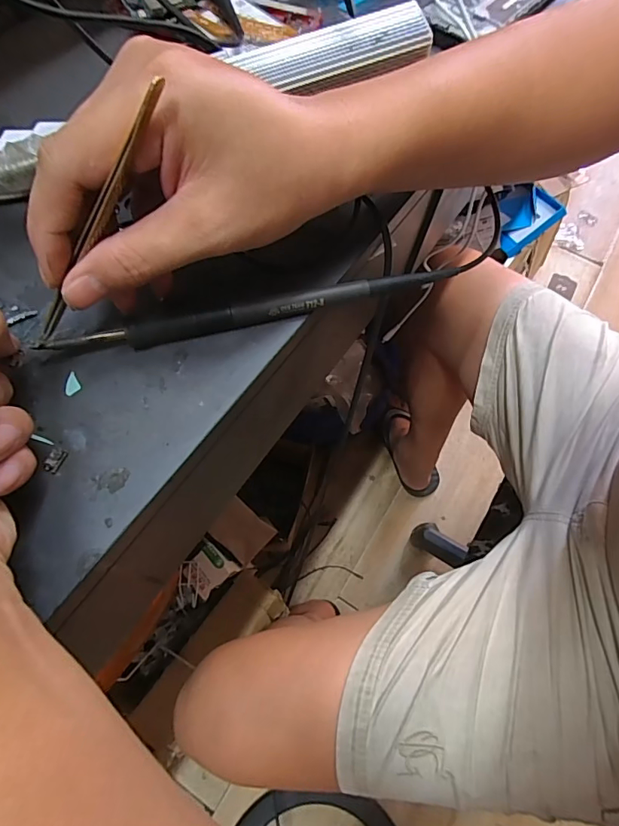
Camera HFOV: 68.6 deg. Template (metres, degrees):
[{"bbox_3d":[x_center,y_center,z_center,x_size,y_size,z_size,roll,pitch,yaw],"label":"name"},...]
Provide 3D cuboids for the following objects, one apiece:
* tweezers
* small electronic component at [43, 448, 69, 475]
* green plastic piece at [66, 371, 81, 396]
[{"bbox_3d":[-0.089,-0.075,0.188,0.008,0.119,0.004,-3,57,-52],"label":"tweezers"},{"bbox_3d":[-0.120,0.022,0.213,0.007,0.004,0.012,14,66,3],"label":"small electronic component"},{"bbox_3d":[-0.122,-0.016,0.230,0.008,0.004,0.012,-27,70,-15],"label":"green plastic piece"}]

